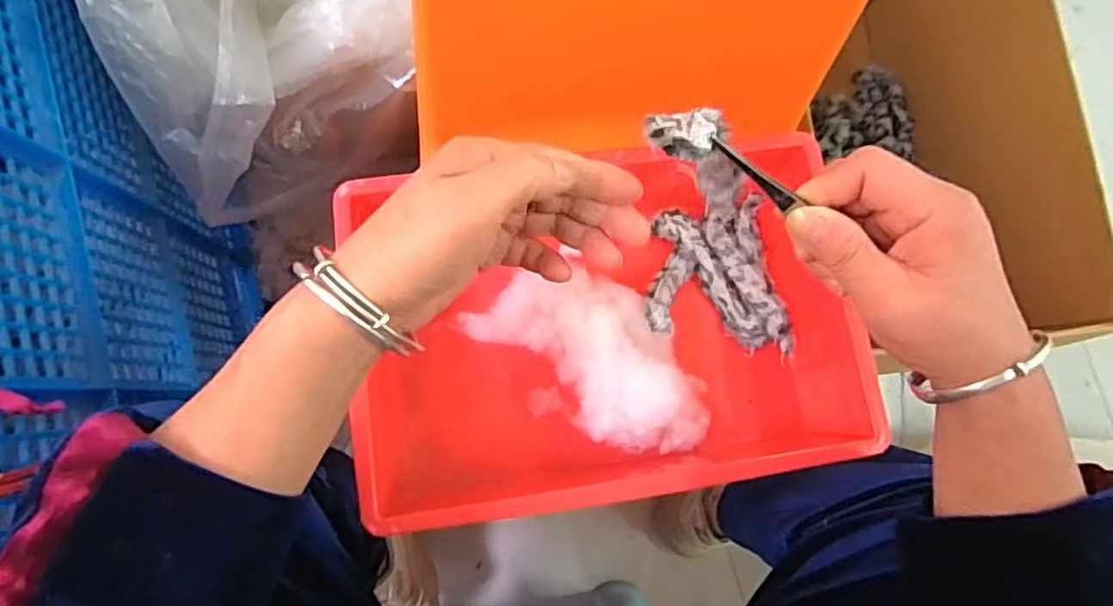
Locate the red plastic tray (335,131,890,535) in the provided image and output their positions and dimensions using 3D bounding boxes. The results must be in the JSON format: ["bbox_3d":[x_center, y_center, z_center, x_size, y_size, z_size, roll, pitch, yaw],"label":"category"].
[{"bbox_3d":[0.031,0.017,0.487,0.354,0.096,0.239,-8,83,-6],"label":"red plastic tray"}]

